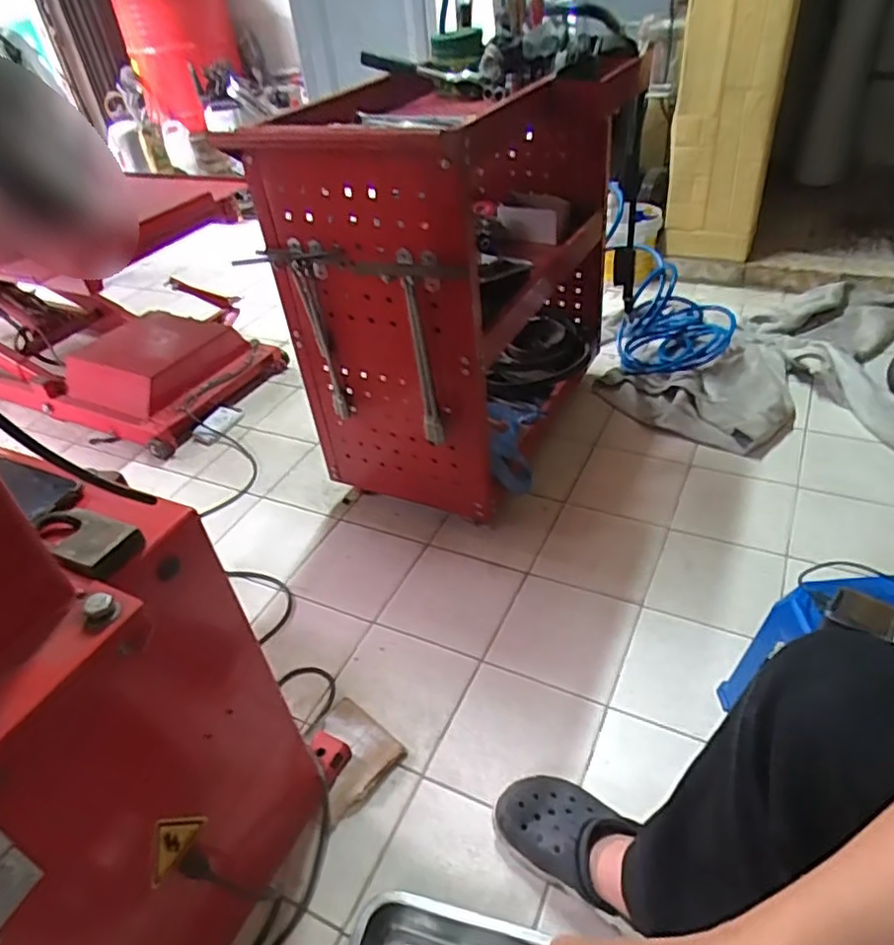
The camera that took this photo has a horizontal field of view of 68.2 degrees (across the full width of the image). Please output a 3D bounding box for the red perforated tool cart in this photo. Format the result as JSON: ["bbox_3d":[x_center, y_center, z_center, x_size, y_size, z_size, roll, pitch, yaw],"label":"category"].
[{"bbox_3d":[0.071,-0.395,1.266,0.396,0.619,0.808,19,45,28],"label":"red perforated tool cart"}]

